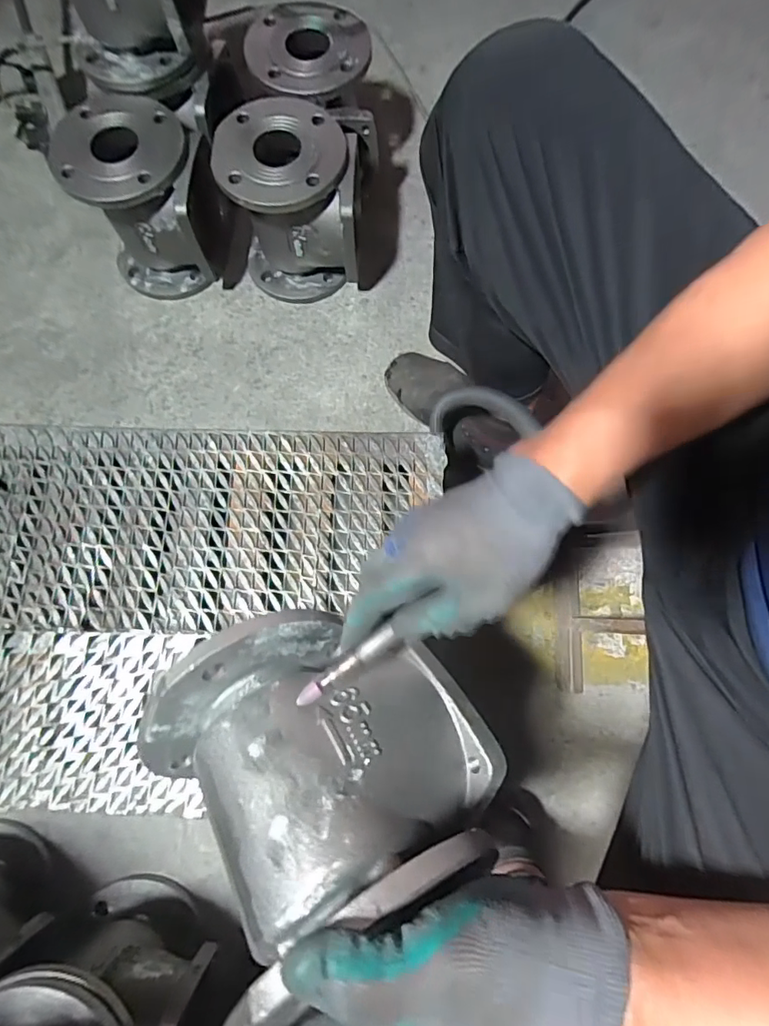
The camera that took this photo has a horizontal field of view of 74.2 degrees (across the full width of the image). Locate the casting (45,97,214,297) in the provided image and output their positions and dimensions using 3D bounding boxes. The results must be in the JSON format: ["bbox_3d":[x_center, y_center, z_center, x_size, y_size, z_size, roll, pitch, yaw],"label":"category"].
[{"bbox_3d":[-0.342,-0.456,0.766,0.185,0.218,0.147,-6,75,-2],"label":"casting"}]

